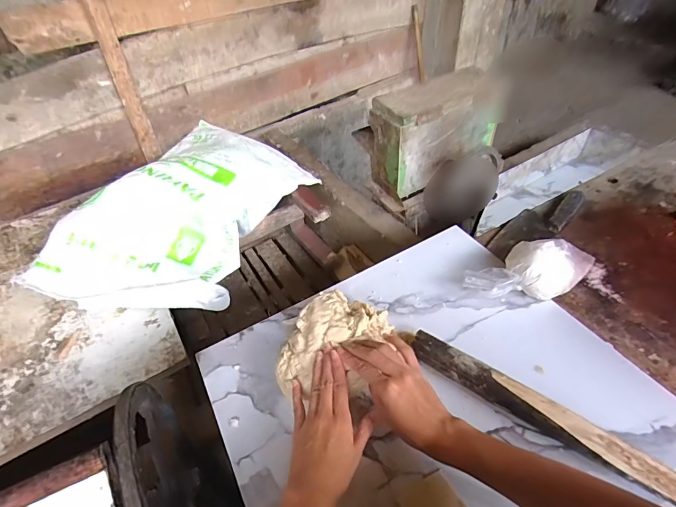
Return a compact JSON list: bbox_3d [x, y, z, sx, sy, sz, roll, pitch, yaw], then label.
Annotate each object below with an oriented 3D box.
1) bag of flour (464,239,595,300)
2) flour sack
[{"bbox_3d":[0.308,0.020,0.588,0.208,0.073,0.086,-21,47,-17],"label":"bag of flour"},{"bbox_3d":[-0.374,-0.117,0.995,0.433,0.175,0.634,11,46,14],"label":"flour sack"}]

